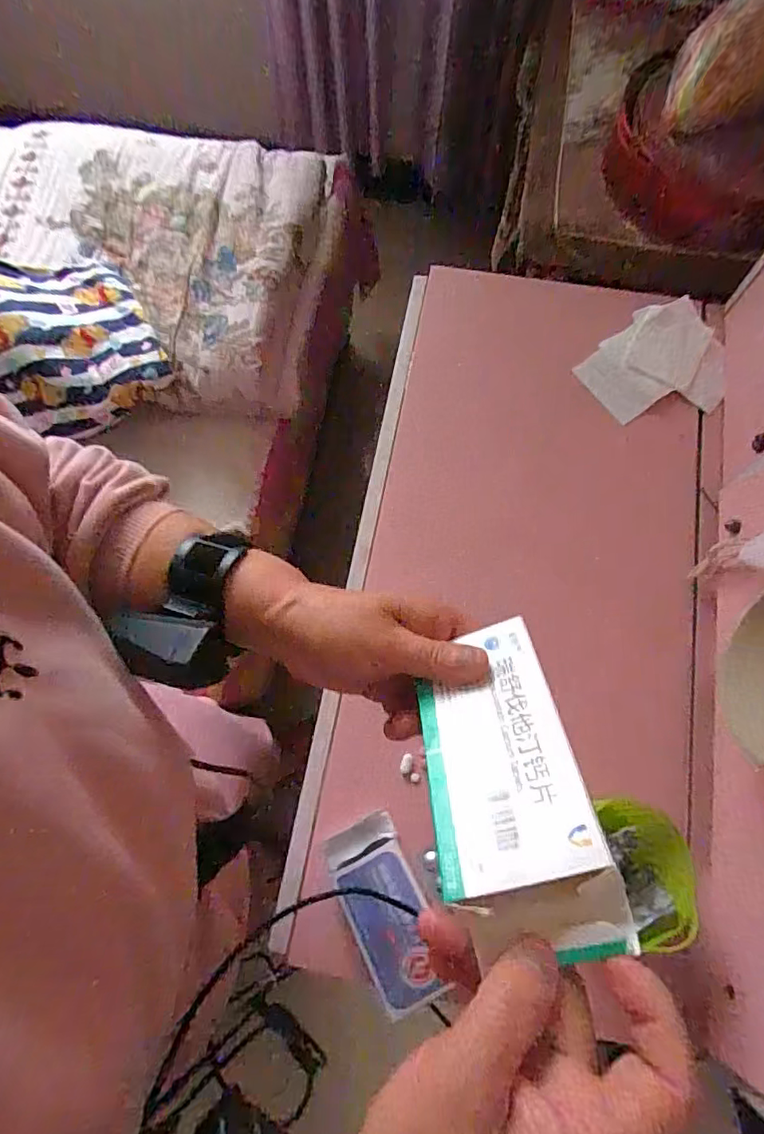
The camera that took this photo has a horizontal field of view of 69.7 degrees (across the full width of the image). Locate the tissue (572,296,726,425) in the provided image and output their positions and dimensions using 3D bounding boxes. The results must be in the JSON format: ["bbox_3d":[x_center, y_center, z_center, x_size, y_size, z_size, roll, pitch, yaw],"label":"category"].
[{"bbox_3d":[0.346,-0.247,0.670,0.183,0.008,0.145,-44,77,-11],"label":"tissue"}]

